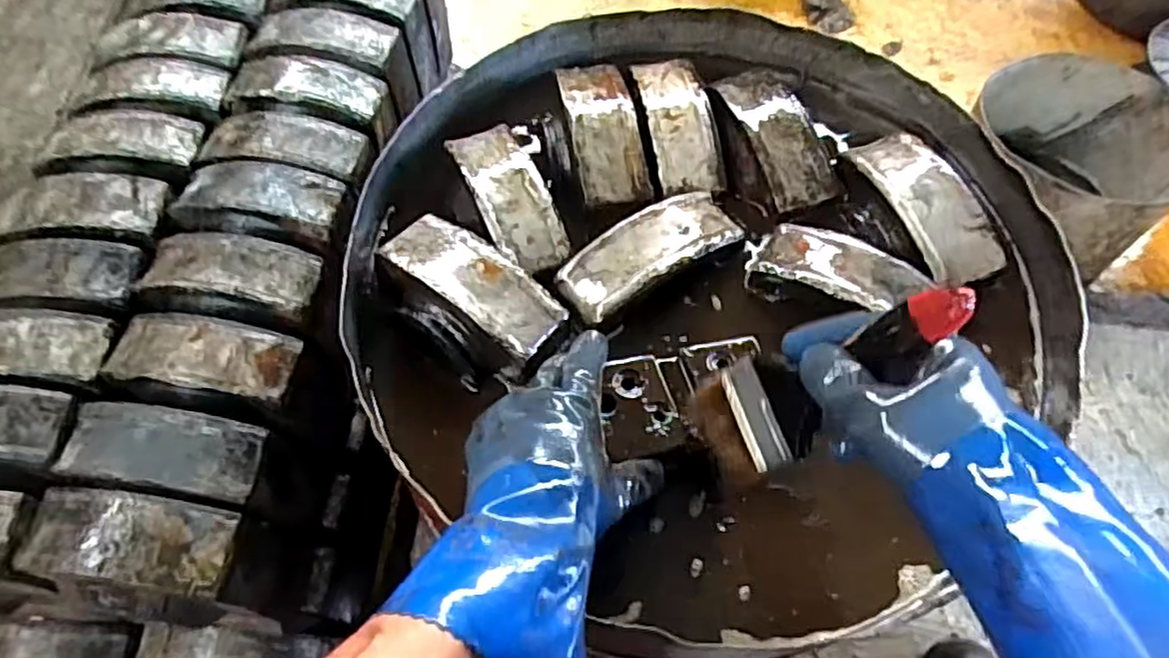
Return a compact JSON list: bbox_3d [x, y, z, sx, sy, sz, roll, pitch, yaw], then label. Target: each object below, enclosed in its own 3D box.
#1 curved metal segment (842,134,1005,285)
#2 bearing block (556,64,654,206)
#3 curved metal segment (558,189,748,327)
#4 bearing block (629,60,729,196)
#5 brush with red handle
[{"bbox_3d":[0.284,-0.109,0.590,0.060,0.027,0.153,-17,63,-9],"label":"curved metal segment"},{"bbox_3d":[0.016,-0.182,0.638,0.060,0.026,0.152,-10,62,-5],"label":"bearing block"},{"bbox_3d":[0.055,-0.066,0.577,0.156,0.025,0.065,-31,66,-15],"label":"curved metal segment"},{"bbox_3d":[0.085,-0.189,0.645,0.058,0.025,0.148,-9,62,-4],"label":"bearing block"},{"bbox_3d":[0.131,0.035,0.406,0.025,0.209,0.063,12,58,-27],"label":"brush with red handle"}]

